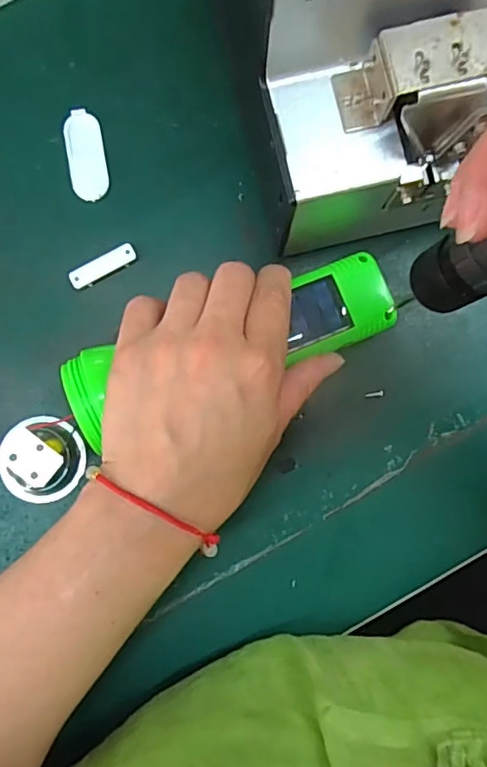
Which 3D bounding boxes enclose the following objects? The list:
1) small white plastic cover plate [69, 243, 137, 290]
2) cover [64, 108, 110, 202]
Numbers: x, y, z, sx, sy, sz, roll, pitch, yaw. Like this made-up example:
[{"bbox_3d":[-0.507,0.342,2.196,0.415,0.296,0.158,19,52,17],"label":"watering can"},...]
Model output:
[{"bbox_3d":[-0.078,-0.065,0.301,0.038,0.006,0.011,-29,87,-2],"label":"small white plastic cover plate"},{"bbox_3d":[-0.089,-0.129,0.308,0.021,0.004,0.052,-9,86,-1],"label":"cover"}]

